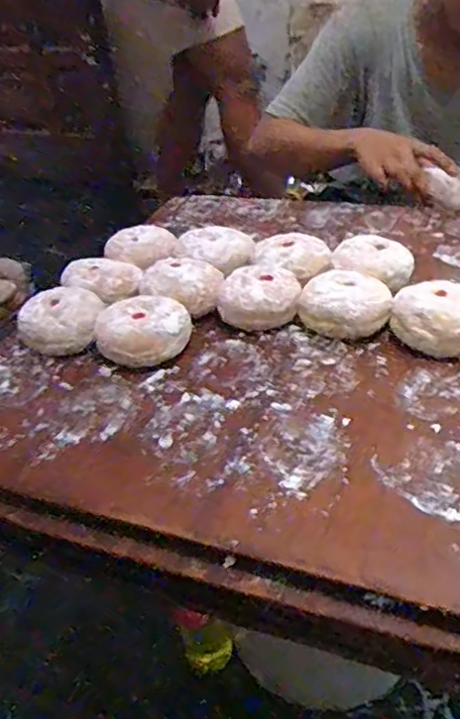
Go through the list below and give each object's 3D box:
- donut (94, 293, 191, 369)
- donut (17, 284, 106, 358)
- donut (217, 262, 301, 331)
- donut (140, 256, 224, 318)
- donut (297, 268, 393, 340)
[{"bbox_3d":[-0.082,-0.027,0.566,0.084,0.041,0.087,-4,36,3],"label":"donut"},{"bbox_3d":[-0.165,-0.038,0.592,0.084,0.044,0.075,-16,37,-12],"label":"donut"},{"bbox_3d":[0.029,-0.062,0.593,0.080,0.041,0.074,-2,37,6],"label":"donut"},{"bbox_3d":[-0.048,-0.079,0.618,0.079,0.036,0.081,-4,36,3],"label":"donut"},{"bbox_3d":[0.110,-0.050,0.570,0.081,0.039,0.085,2,37,12],"label":"donut"}]

